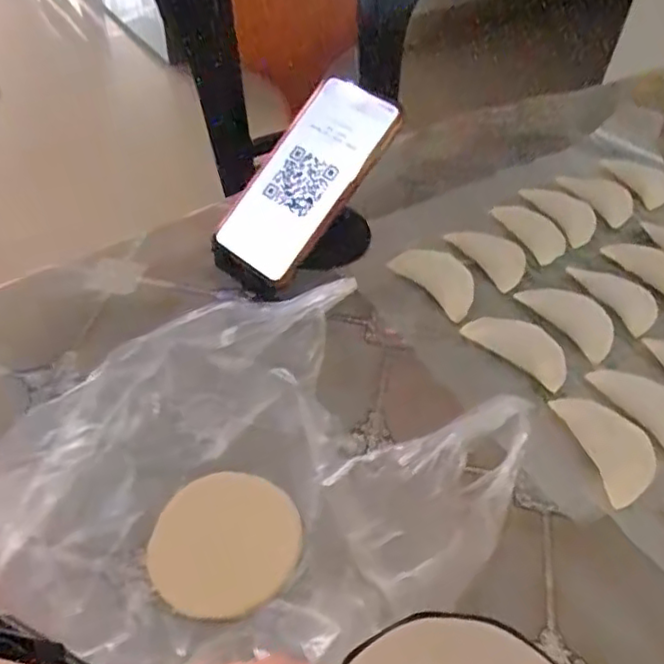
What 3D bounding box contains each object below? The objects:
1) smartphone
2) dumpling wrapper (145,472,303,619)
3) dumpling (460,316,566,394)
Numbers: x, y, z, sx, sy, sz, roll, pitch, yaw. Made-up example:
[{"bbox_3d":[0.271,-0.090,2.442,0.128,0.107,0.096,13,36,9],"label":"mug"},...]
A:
[{"bbox_3d":[-0.019,-0.114,0.487,0.076,0.012,0.157,39,92,26],"label":"smartphone"},{"bbox_3d":[-0.057,0.112,0.348,0.079,0.004,0.073,0,59,-1],"label":"dumpling wrapper"},{"bbox_3d":[0.131,0.008,0.451,0.073,0.013,0.033,33,53,22],"label":"dumpling"}]

